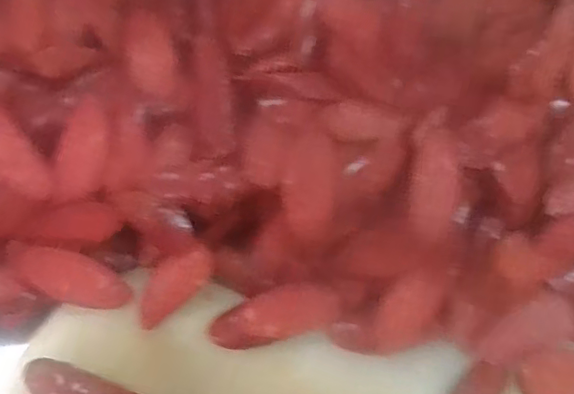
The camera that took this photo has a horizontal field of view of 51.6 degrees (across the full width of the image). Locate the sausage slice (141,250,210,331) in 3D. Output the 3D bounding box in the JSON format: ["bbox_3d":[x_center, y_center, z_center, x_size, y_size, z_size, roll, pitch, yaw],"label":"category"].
[{"bbox_3d":[-0.089,0.067,0.455,0.068,0.005,0.033,-43,83,-13],"label":"sausage slice"}]

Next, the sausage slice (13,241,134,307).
[{"bbox_3d":[-0.168,0.060,0.454,0.097,0.015,0.034,15,54,8],"label":"sausage slice"}]

